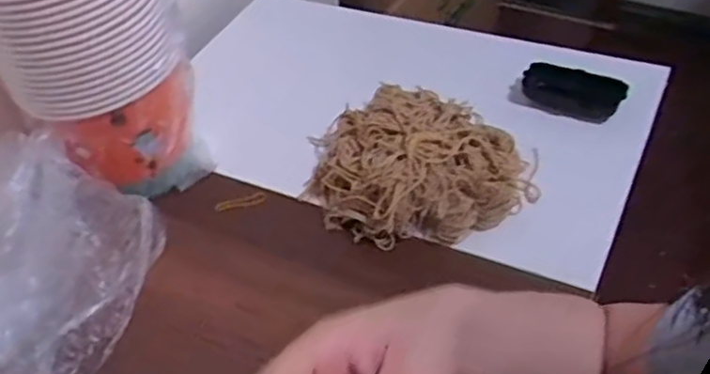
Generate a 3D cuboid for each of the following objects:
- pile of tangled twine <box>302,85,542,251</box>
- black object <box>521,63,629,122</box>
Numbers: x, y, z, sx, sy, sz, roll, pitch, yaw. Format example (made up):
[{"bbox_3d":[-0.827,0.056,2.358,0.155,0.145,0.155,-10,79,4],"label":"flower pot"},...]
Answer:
[{"bbox_3d":[0.067,-0.024,0.710,0.227,0.078,0.159,-2,47,3],"label":"pile of tangled twine"},{"bbox_3d":[0.247,-0.108,0.795,0.108,0.047,0.032,16,51,19],"label":"black object"}]

